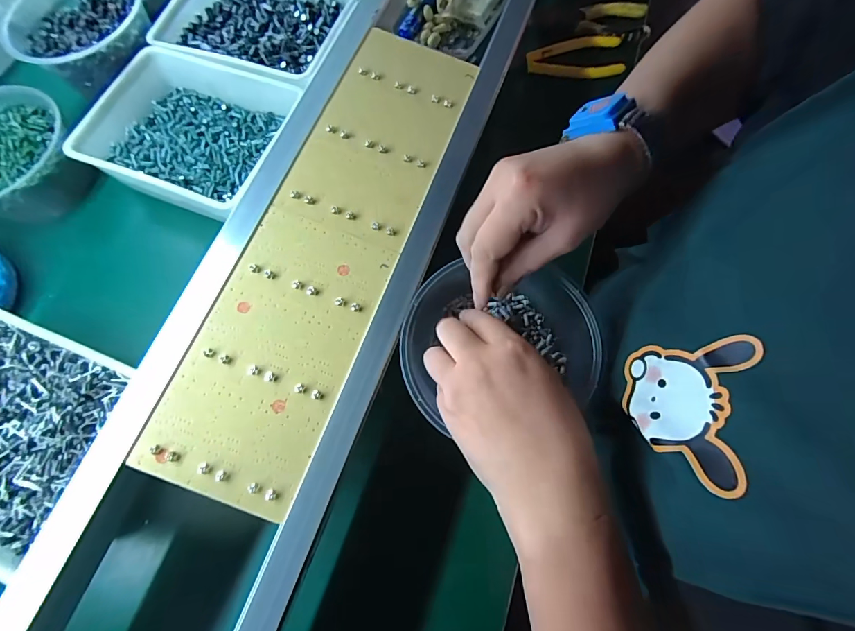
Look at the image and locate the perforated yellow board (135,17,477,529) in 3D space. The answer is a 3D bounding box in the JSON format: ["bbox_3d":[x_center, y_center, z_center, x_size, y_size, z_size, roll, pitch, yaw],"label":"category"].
[{"bbox_3d":[-0.073,-0.067,0.311,0.115,0.015,0.399,19,73,8],"label":"perforated yellow board"}]

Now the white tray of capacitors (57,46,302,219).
[{"bbox_3d":[-0.243,-0.182,0.395,0.203,0.042,0.147,23,74,9],"label":"white tray of capacitors"}]

